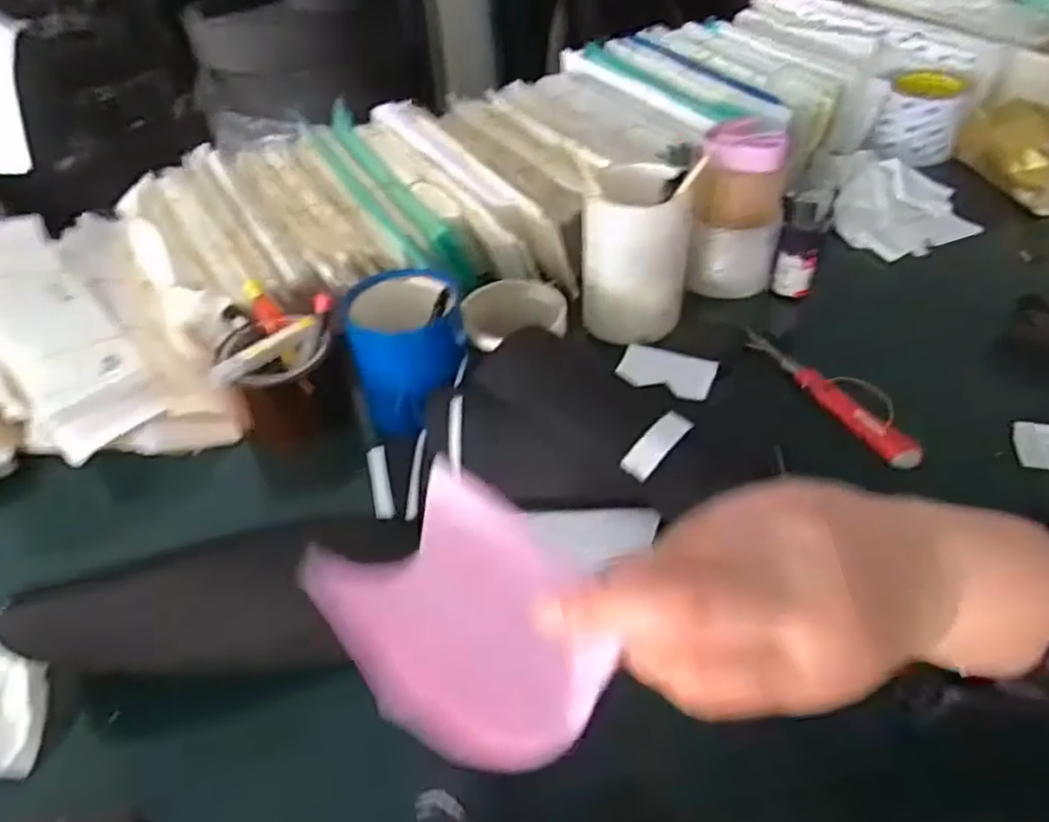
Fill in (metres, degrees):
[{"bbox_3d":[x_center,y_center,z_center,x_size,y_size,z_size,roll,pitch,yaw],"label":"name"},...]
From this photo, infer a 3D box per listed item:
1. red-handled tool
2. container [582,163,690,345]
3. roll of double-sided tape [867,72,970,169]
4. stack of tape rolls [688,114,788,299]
[{"bbox_3d":[0.242,-0.016,0.556,0.023,0.018,0.177,-24,48,-19],"label":"red-handled tool"},{"bbox_3d":[0.094,-0.134,0.591,0.076,0.136,0.065,-20,47,-16],"label":"container"},{"bbox_3d":[0.466,-0.350,0.808,0.090,0.069,0.077,17,48,20],"label":"roll of double-sided tape"},{"bbox_3d":[0.198,-0.185,0.637,0.080,0.144,0.076,13,47,16],"label":"stack of tape rolls"}]

